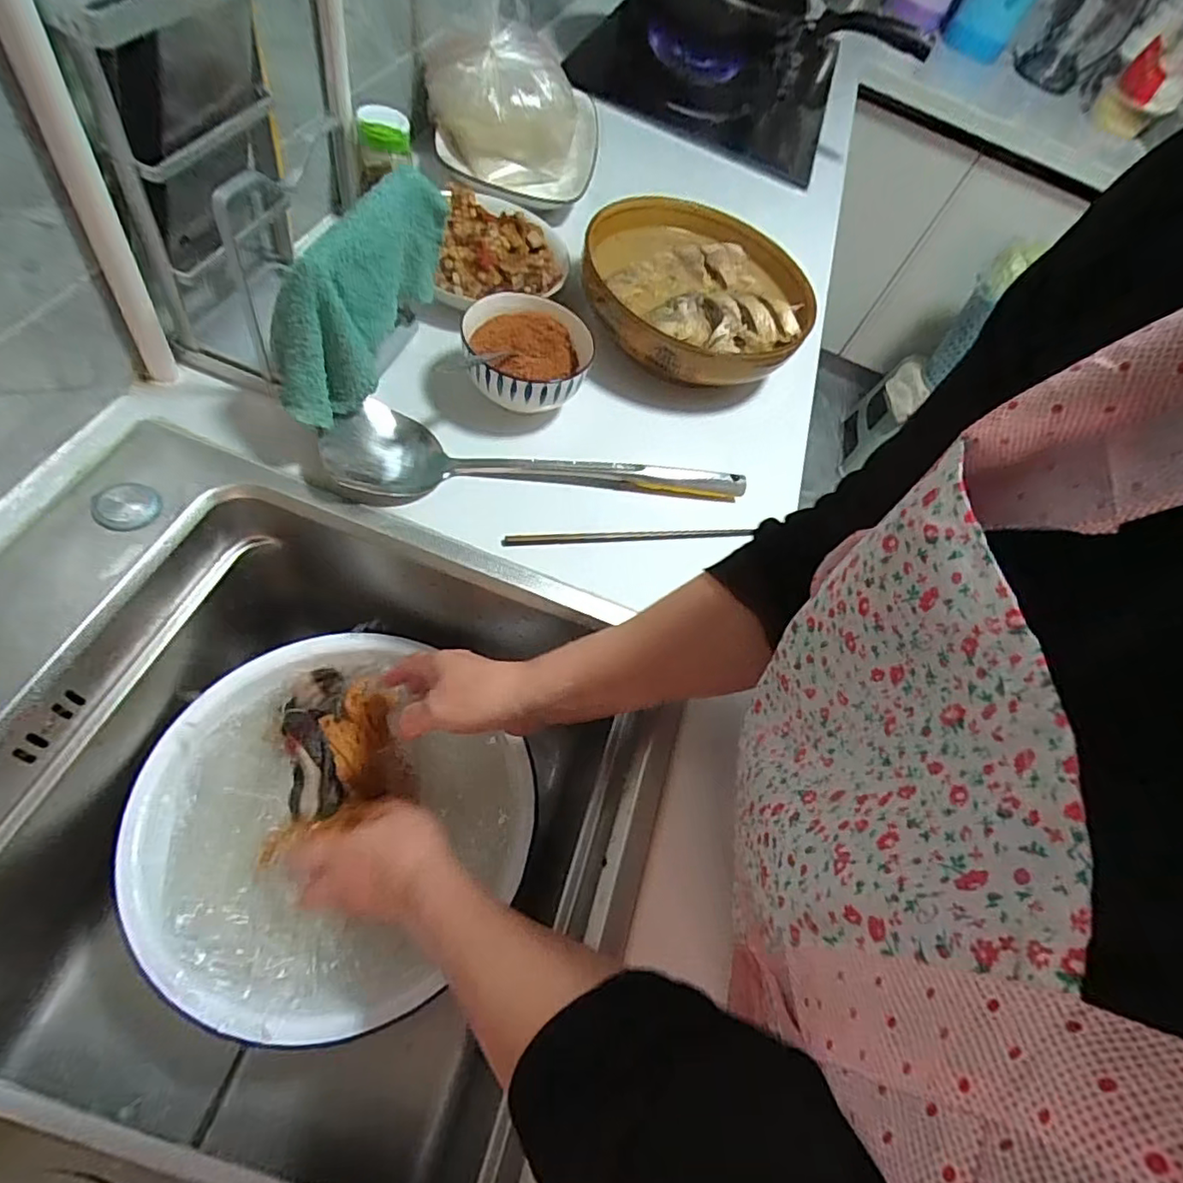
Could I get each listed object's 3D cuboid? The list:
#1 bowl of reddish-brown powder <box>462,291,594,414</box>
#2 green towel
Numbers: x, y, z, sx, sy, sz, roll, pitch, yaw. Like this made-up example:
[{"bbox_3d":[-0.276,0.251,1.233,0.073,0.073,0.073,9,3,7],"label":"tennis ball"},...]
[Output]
[{"bbox_3d":[-0.056,-0.218,0.541,0.111,0.056,0.116,1,62,-2],"label":"bowl of reddish-brown powder"},{"bbox_3d":[-0.175,-0.228,0.476,0.044,0.132,0.218,15,62,5],"label":"green towel"}]

